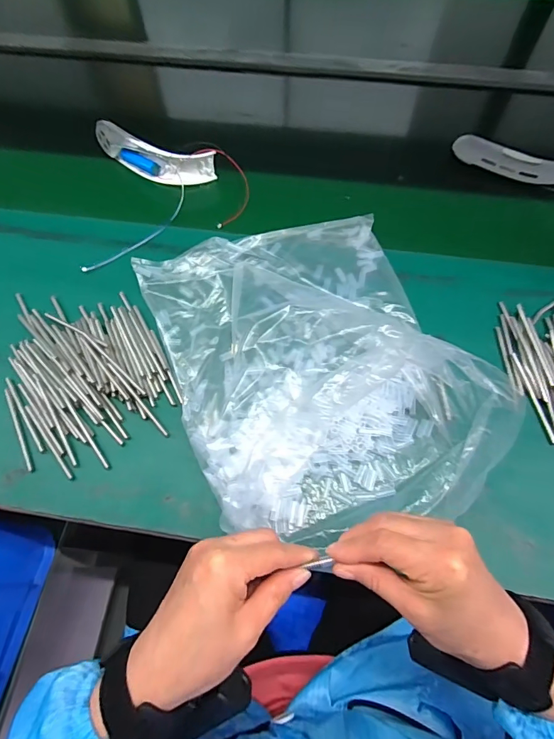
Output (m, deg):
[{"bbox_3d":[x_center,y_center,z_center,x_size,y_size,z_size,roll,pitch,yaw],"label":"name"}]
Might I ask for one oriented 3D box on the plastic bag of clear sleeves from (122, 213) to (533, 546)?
[{"bbox_3d":[0.035,-0.025,0.429,0.297,0.101,0.403,-20,67,-8],"label":"plastic bag of clear sleeves"}]

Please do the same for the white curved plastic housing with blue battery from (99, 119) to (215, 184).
[{"bbox_3d":[-0.187,-0.320,0.614,0.181,0.050,0.049,18,67,9],"label":"white curved plastic housing with blue battery"}]

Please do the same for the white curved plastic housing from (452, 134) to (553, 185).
[{"bbox_3d":[0.358,-0.312,0.589,0.191,0.057,0.044,25,68,12],"label":"white curved plastic housing"}]

